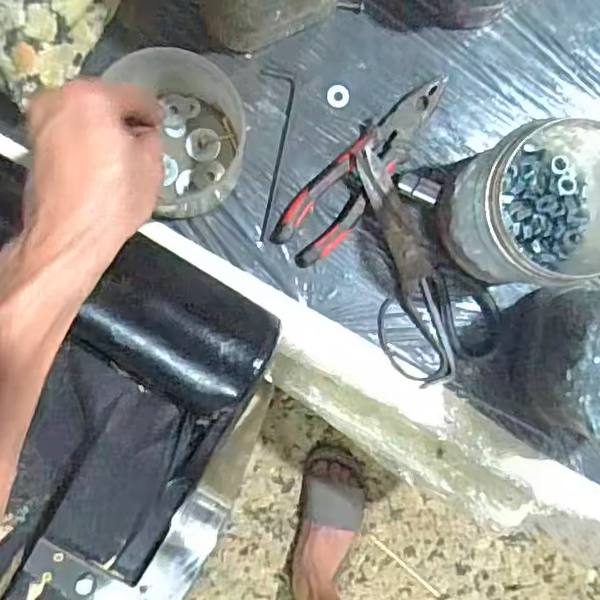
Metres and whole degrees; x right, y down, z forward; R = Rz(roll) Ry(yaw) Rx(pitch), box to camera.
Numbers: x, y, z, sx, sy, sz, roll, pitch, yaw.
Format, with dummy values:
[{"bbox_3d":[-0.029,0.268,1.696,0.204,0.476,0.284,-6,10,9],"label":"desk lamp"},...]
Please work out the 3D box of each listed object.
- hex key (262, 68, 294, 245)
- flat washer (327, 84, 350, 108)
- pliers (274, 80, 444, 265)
[{"bbox_3d":[-0.022,-0.128,0.542,0.026,0.004,0.147,3,92,-4],"label":"hex key"},{"bbox_3d":[0.035,-0.182,0.540,0.019,0.004,0.021,4,92,-4],"label":"flat washer"},{"bbox_3d":[0.057,-0.114,0.533,0.055,0.015,0.197,43,90,-4],"label":"pliers"}]

